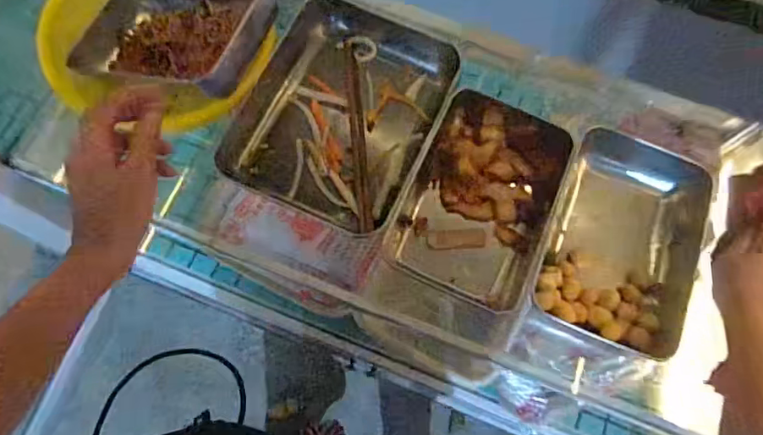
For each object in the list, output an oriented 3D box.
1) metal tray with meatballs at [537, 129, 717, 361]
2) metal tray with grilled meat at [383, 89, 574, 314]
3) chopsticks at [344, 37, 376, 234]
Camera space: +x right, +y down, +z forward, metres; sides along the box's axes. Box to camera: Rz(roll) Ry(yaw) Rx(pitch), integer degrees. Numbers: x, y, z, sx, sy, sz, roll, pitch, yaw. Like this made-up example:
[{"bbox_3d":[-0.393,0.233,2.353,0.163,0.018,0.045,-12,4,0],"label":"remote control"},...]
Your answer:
[{"bbox_3d":[0.255,0.016,0.551,0.142,0.068,0.229,22,72,5],"label":"metal tray with meatballs"},{"bbox_3d":[0.107,-0.026,0.566,0.151,0.042,0.223,22,72,5],"label":"metal tray with grilled meat"},{"bbox_3d":[-0.022,-0.100,0.595,0.034,0.012,0.246,-2,72,-3],"label":"chopsticks"}]

